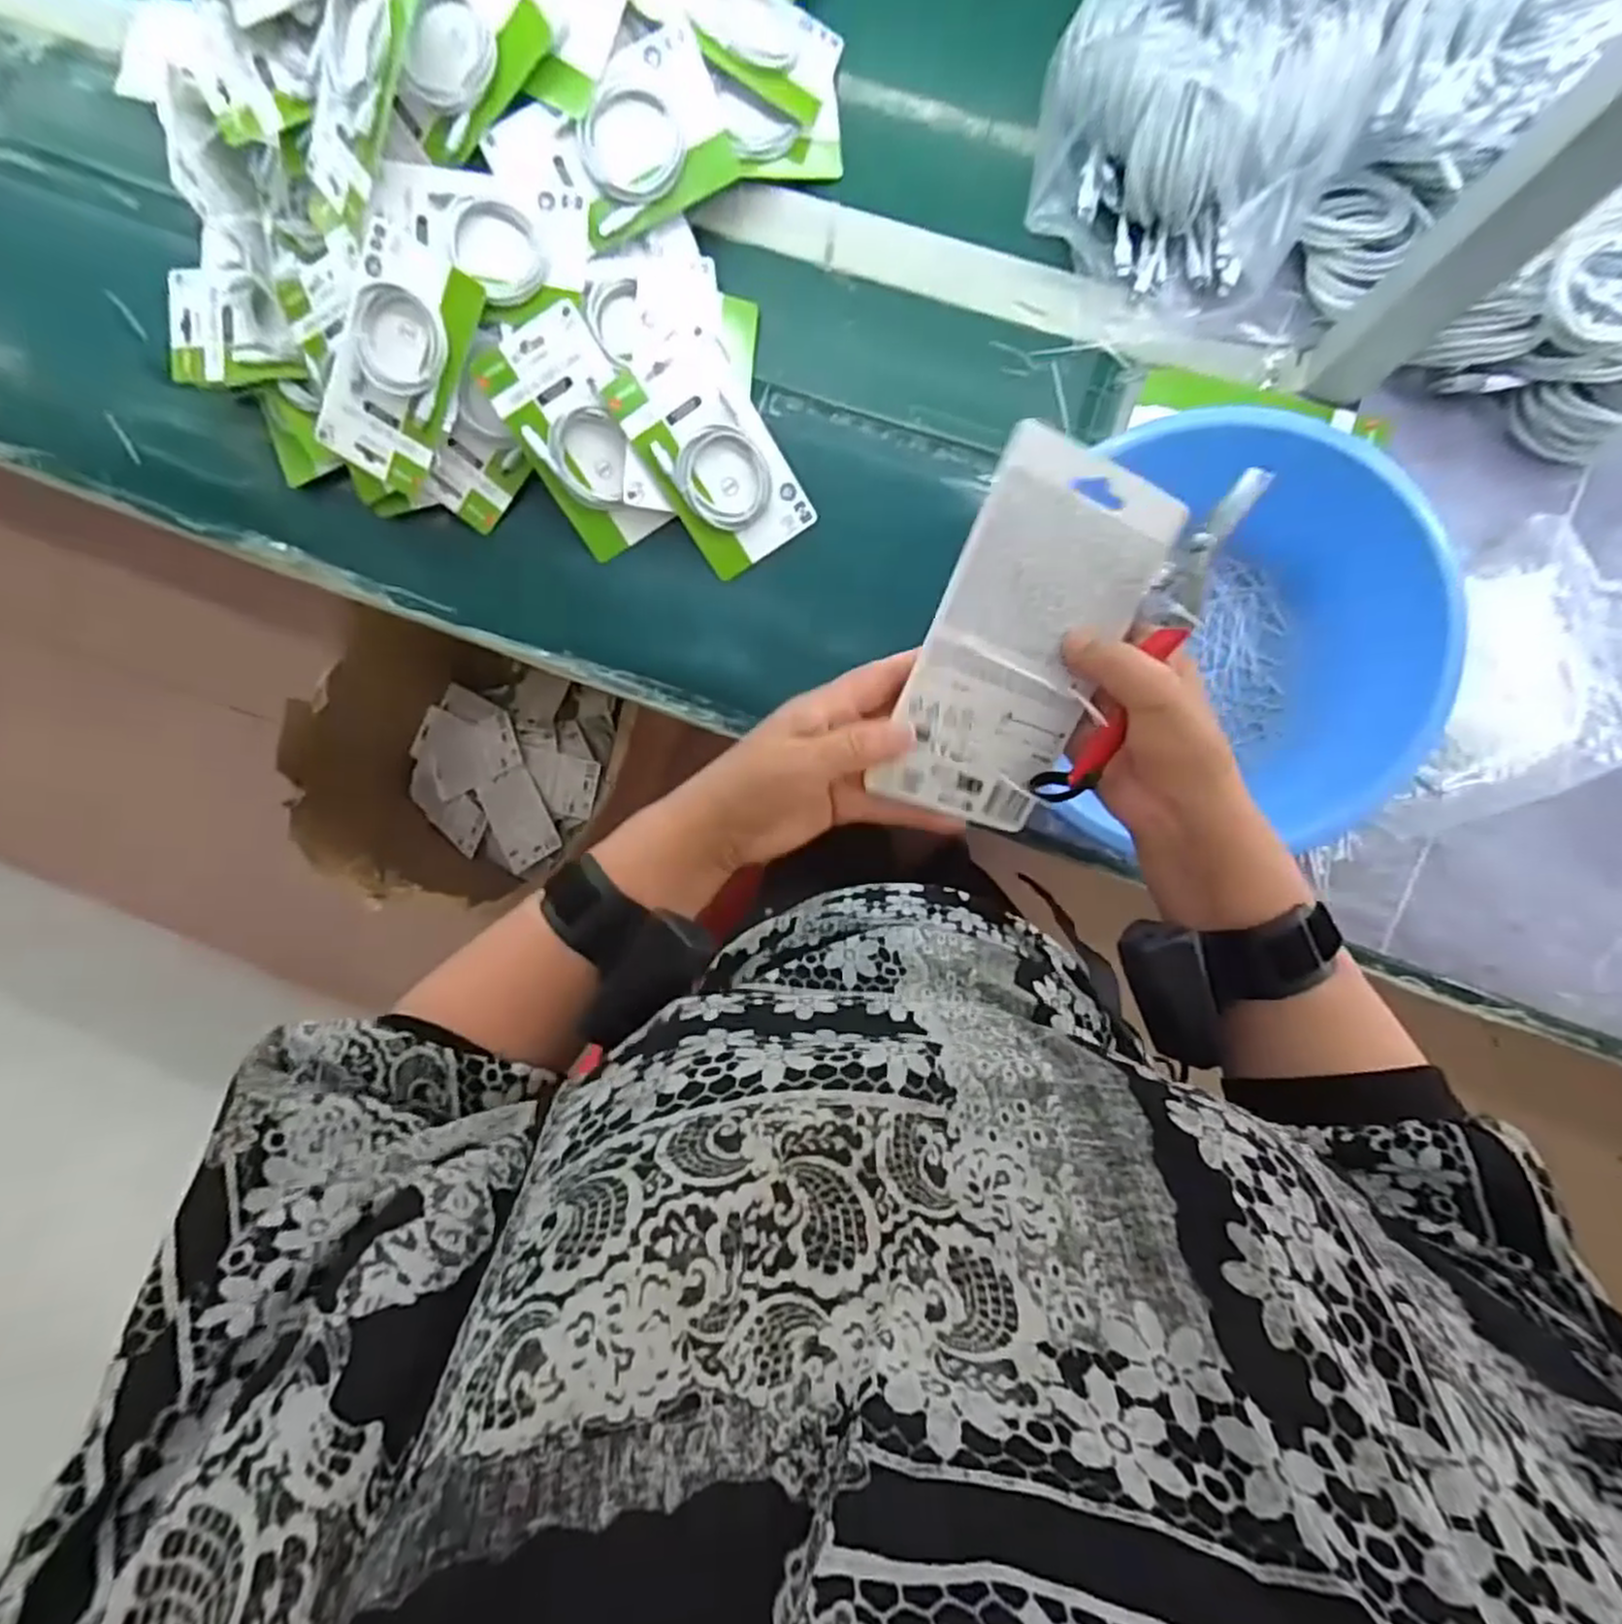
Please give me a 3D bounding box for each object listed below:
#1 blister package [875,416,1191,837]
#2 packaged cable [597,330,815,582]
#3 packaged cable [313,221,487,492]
[{"bbox_3d":[0.106,-0.079,0.376,0.101,0.007,0.178,14,110,-22],"label":"blister package"},{"bbox_3d":[-0.085,-0.305,0.649,0.103,0.024,0.184,-32,104,5],"label":"packaged cable"},{"bbox_3d":[-0.346,-0.369,0.632,0.101,0.023,0.180,31,111,-9],"label":"packaged cable"}]

